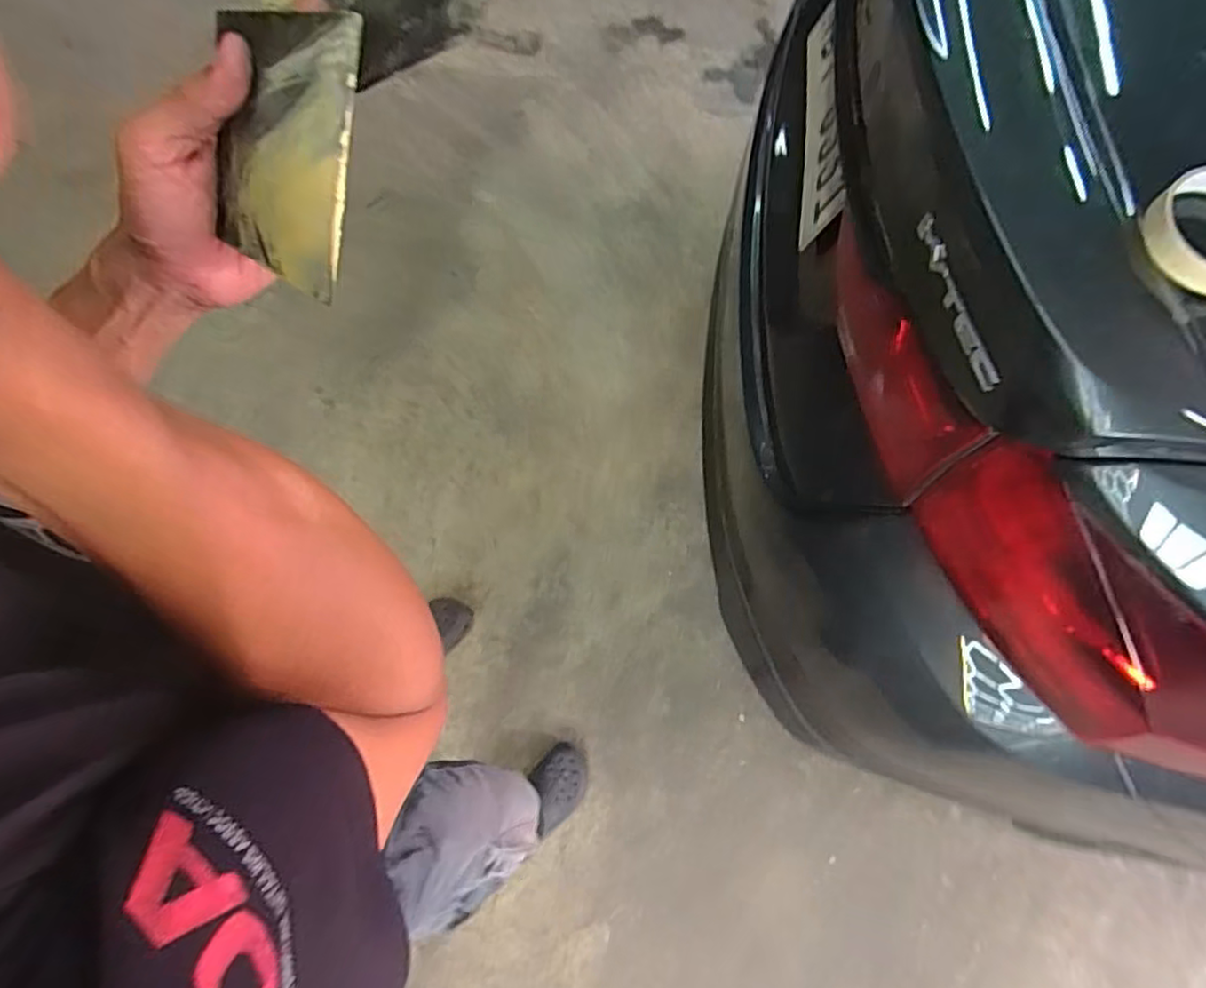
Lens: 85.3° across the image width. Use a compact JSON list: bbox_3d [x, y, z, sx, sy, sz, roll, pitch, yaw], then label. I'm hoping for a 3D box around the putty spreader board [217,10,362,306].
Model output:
[{"bbox_3d":[-0.153,-0.162,0.313,0.079,0.005,0.117,22,115,17],"label":"putty spreader board"}]

